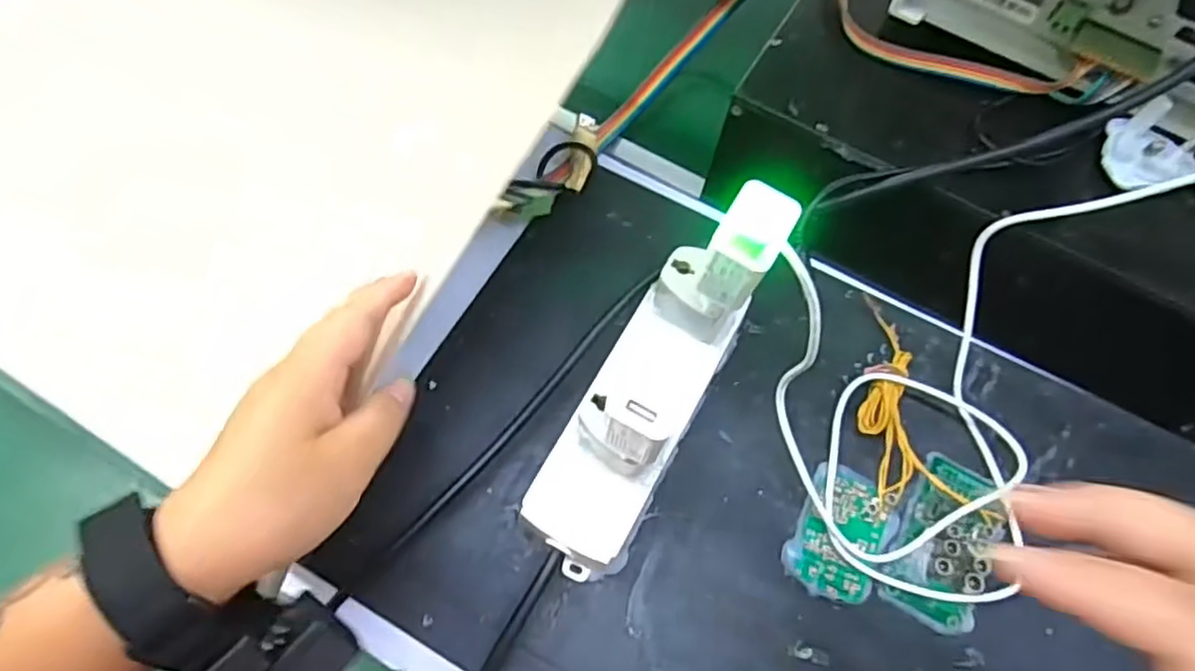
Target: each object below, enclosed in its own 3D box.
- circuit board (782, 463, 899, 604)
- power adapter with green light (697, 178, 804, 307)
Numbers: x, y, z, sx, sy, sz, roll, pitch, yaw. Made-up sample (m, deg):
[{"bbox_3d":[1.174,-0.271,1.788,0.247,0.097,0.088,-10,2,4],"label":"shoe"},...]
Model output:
[{"bbox_3d":[0.126,0.103,0.357,0.044,0.008,0.063,26,66,9],"label":"circuit board"},{"bbox_3d":[0.065,-0.039,0.304,0.027,0.036,0.043,28,66,10],"label":"power adapter with green light"}]

